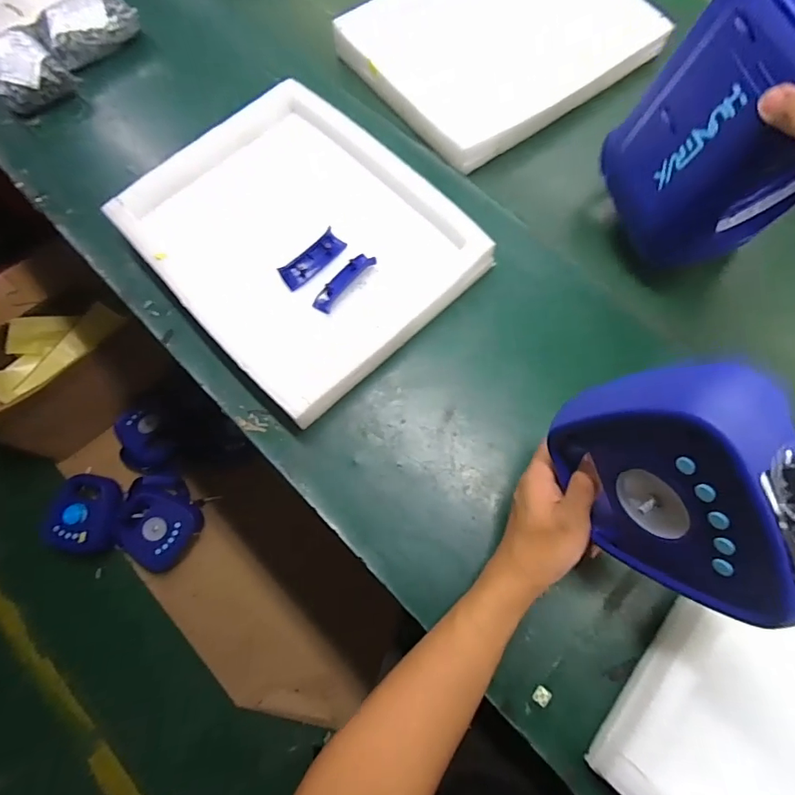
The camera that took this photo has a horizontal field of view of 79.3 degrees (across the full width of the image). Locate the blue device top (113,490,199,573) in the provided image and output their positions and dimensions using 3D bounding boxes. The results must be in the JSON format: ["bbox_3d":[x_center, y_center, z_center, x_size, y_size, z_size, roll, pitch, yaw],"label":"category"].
[{"bbox_3d":[-0.566,0.298,1.115,0.177,0.060,0.163,28,74,9],"label":"blue device top"}]

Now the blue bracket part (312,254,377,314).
[{"bbox_3d":[-0.059,-0.127,0.528,0.024,0.015,0.082,39,76,14],"label":"blue bracket part"}]

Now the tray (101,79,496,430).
[{"bbox_3d":[-0.114,-0.186,0.553,0.298,0.038,0.367,-43,75,-13],"label":"tray"}]

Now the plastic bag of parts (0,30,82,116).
[{"bbox_3d":[-0.501,-0.443,0.648,0.093,0.048,0.096,-36,75,-11],"label":"plastic bag of parts"}]

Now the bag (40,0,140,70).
[{"bbox_3d":[-0.441,-0.523,0.676,0.080,0.047,0.129,39,76,12],"label":"bag"}]

